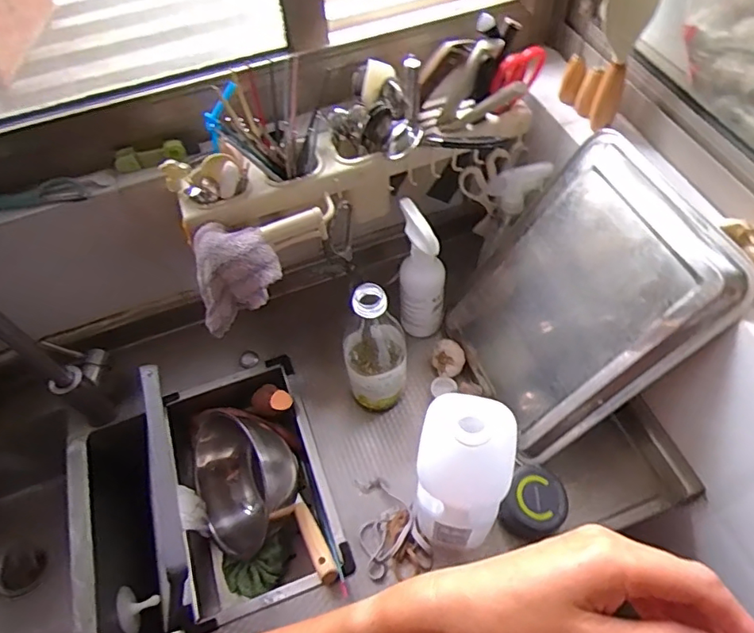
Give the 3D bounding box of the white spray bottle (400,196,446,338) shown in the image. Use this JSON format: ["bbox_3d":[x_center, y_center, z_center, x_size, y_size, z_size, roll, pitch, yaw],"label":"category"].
[{"bbox_3d":[0.069,-0.062,0.801,0.072,0.215,0.087,4,57,7],"label":"white spray bottle"}]

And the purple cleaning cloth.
[{"bbox_3d":[-0.189,-0.049,0.723,0.129,0.139,0.076,-8,56,-1],"label":"purple cleaning cloth"}]

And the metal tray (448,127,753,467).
[{"bbox_3d":[0.256,-0.018,0.703,0.054,0.365,0.292,1,46,-33],"label":"metal tray"}]

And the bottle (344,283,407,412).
[{"bbox_3d":[-0.004,0.054,0.743,0.089,0.252,0.073,-10,56,-2],"label":"bottle"}]

